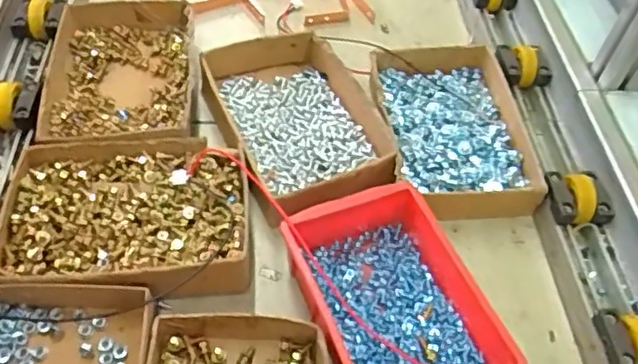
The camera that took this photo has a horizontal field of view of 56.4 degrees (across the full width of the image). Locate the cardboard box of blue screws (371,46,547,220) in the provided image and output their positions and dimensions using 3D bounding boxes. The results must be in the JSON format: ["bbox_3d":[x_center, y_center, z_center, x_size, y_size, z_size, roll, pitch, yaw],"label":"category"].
[{"bbox_3d":[0.148,-0.058,0.647,0.158,0.043,0.221,-3,52,-7],"label":"cardboard box of blue screws"}]

